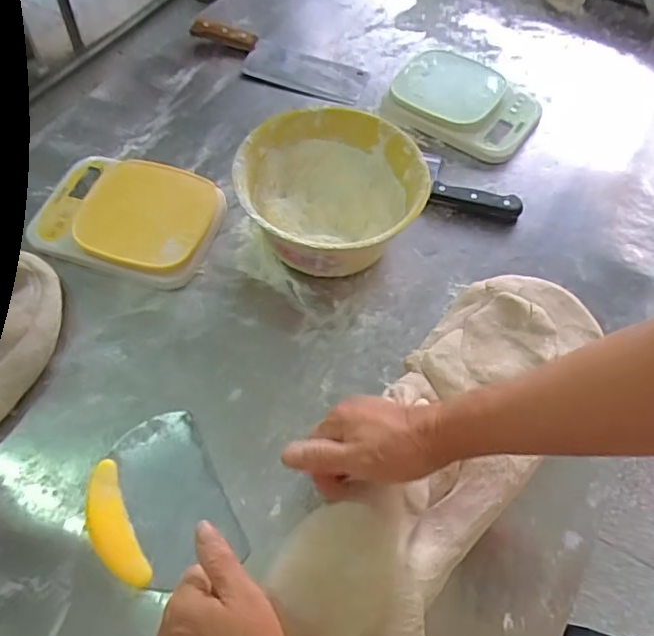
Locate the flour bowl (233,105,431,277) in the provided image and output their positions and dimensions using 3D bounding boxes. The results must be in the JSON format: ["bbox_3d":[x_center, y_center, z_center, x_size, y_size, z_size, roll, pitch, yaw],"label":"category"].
[{"bbox_3d":[0.003,-0.132,0.647,0.196,0.092,0.194,1,58,-2],"label":"flour bowl"}]

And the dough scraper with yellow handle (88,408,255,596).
[{"bbox_3d":[-0.154,0.163,0.516,0.113,0.008,0.144,-24,62,-17],"label":"dough scraper with yellow handle"}]

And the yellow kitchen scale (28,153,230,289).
[{"bbox_3d":[-0.231,-0.122,0.668,0.202,0.034,0.146,17,59,8],"label":"yellow kitchen scale"}]

